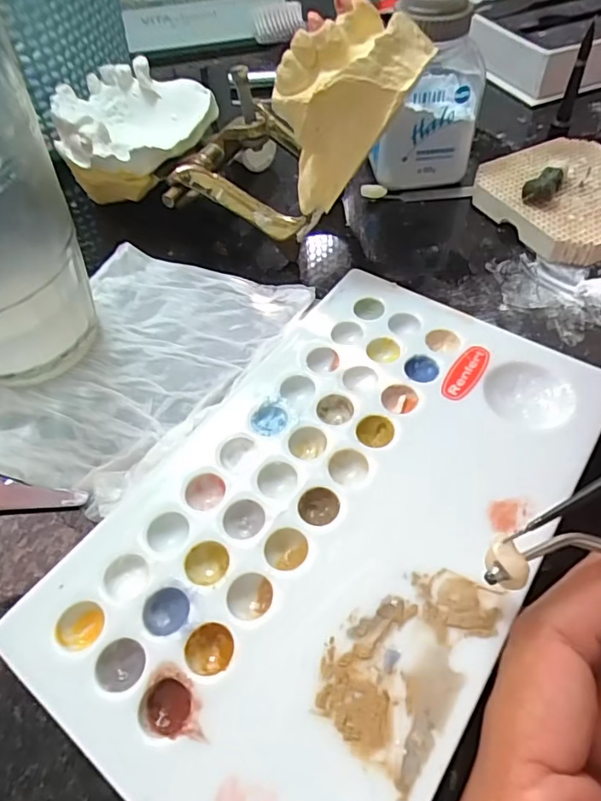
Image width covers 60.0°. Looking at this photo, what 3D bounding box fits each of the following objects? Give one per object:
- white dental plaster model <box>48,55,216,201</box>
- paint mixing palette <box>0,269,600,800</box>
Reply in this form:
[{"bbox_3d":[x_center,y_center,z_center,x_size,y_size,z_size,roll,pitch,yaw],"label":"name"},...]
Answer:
[{"bbox_3d":[-0.066,-0.111,0.228,0.066,0.043,0.070,-17,54,-10],"label":"white dental plaster model"},{"bbox_3d":[0.007,0.024,0.138,0.103,0.009,0.151,28,60,24],"label":"paint mixing palette"}]

